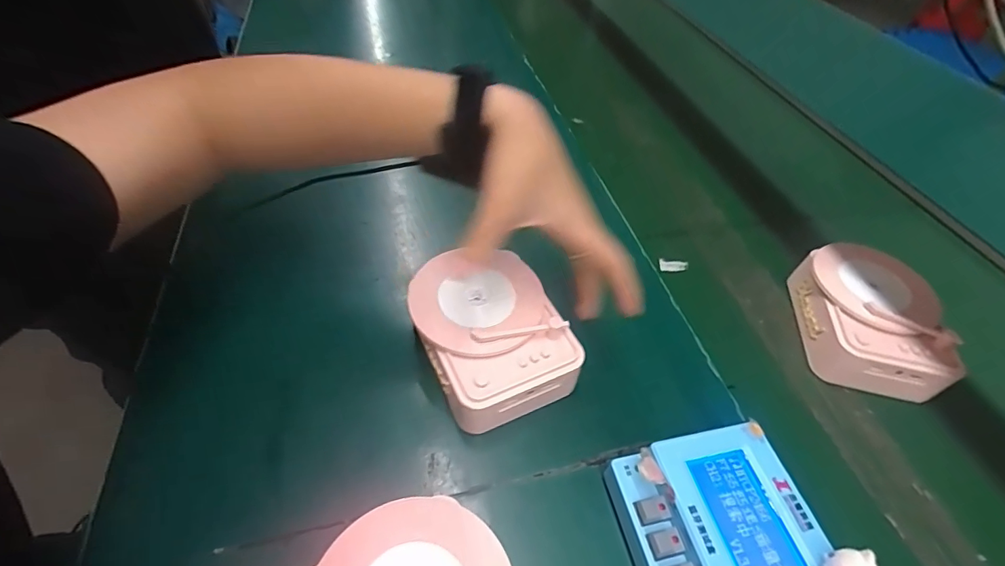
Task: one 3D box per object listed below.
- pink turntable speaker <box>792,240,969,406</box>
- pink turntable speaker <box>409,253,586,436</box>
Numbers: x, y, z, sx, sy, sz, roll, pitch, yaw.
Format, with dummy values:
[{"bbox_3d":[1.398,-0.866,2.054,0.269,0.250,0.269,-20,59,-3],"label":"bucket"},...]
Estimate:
[{"bbox_3d":[0.323,0.031,0.406,0.095,0.055,0.126,11,49,4],"label":"pink turntable speaker"},{"bbox_3d":[-0.007,0.042,0.348,0.107,0.053,0.125,-16,52,-19],"label":"pink turntable speaker"}]

